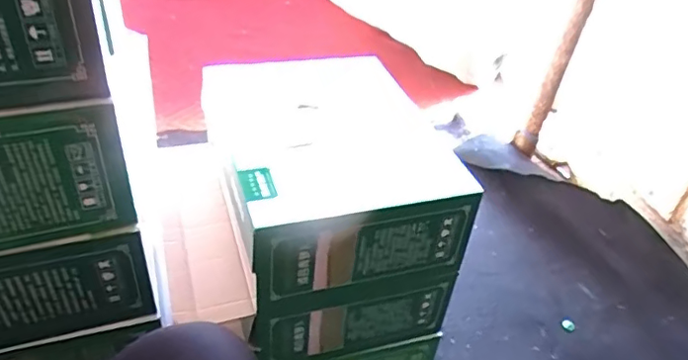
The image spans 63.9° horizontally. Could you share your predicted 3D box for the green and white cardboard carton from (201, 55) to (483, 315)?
[{"bbox_3d":[-0.021,-0.026,0.768,0.306,0.141,0.380,-5,39,-15],"label":"green and white cardboard carton"}]

